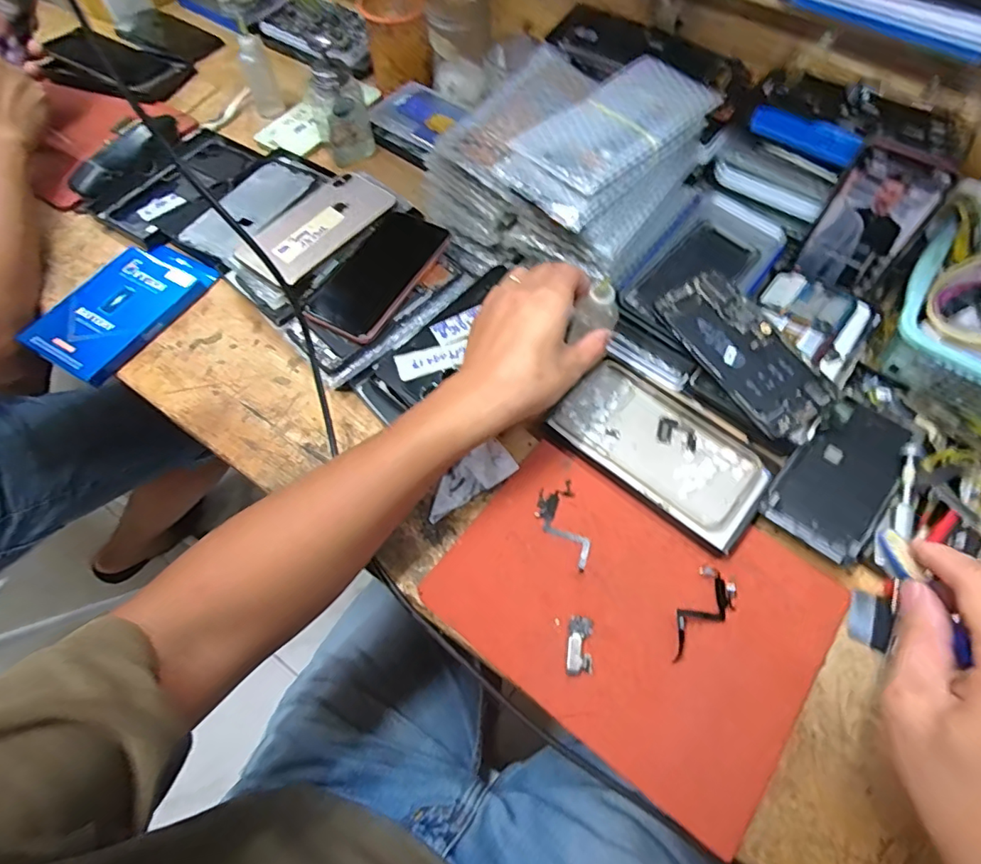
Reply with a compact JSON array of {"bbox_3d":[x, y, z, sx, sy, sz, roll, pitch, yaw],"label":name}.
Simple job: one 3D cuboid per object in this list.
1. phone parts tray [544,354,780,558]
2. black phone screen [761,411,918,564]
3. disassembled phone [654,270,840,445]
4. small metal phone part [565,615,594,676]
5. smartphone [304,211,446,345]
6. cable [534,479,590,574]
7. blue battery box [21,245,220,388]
[{"bbox_3d":[0.144,0.012,0.460,0.175,0.010,0.099,37,68,19],"label":"phone parts tray"},{"bbox_3d":[0.282,0.033,0.430,0.070,0.007,0.144,36,69,22],"label":"black phone screen"},{"bbox_3d":[0.218,-0.067,0.462,0.073,0.009,0.165,-32,70,-10],"label":"disassembled phone"},{"bbox_3d":[0.063,0.151,0.381,0.019,0.004,0.039,6,62,4],"label":"small metal phone part"},{"bbox_3d":[-0.104,-0.155,0.524,0.079,0.014,0.156,29,66,15],"label":"smartphone"},{"bbox_3d":[0.057,0.076,0.428,0.034,0.004,0.072,-11,62,-5],"label":"cable"},{"bbox_3d":[-0.365,-0.129,0.536,0.097,0.025,0.163,29,66,15],"label":"blue battery box"}]

